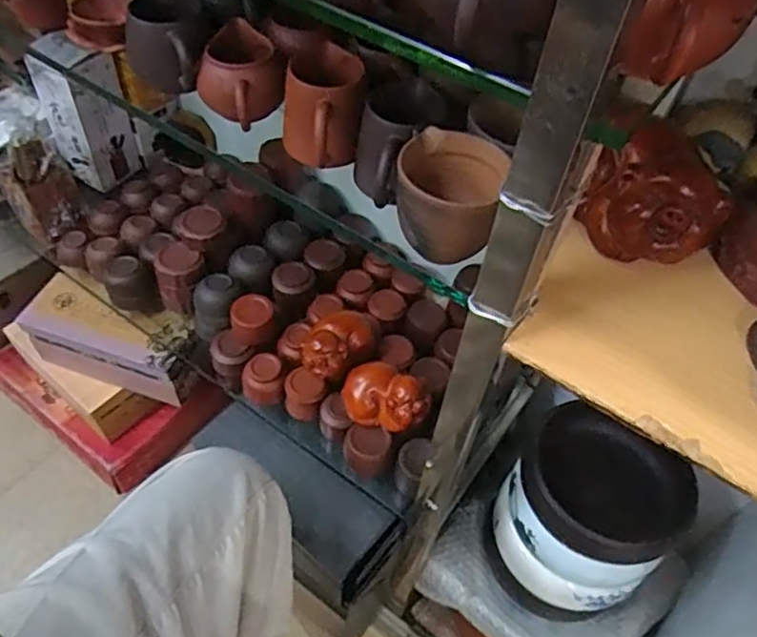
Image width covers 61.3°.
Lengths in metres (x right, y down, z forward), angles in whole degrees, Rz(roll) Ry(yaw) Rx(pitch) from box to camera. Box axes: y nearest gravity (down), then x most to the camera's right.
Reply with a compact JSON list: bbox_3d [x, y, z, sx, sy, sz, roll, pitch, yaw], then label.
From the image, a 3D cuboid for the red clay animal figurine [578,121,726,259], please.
[{"bbox_3d":[0.203,-0.089,0.478,0.076,0.069,0.100,-8,53,-11],"label":"red clay animal figurine"}]

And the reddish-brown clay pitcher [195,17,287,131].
[{"bbox_3d":[-0.125,-0.216,0.571,0.067,0.059,0.072,-18,56,-18],"label":"reddish-brown clay pitcher"}]

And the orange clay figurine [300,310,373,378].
[{"bbox_3d":[-0.057,0.035,0.804,0.090,0.062,0.067,-34,62,-27],"label":"orange clay figurine"}]

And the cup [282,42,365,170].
[{"bbox_3d":[-0.046,-0.180,0.543,0.065,0.067,0.079,4,52,-2],"label":"cup"}]

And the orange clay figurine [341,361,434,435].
[{"bbox_3d":[0.008,0.096,0.761,0.104,0.060,0.061,19,53,10],"label":"orange clay figurine"}]

